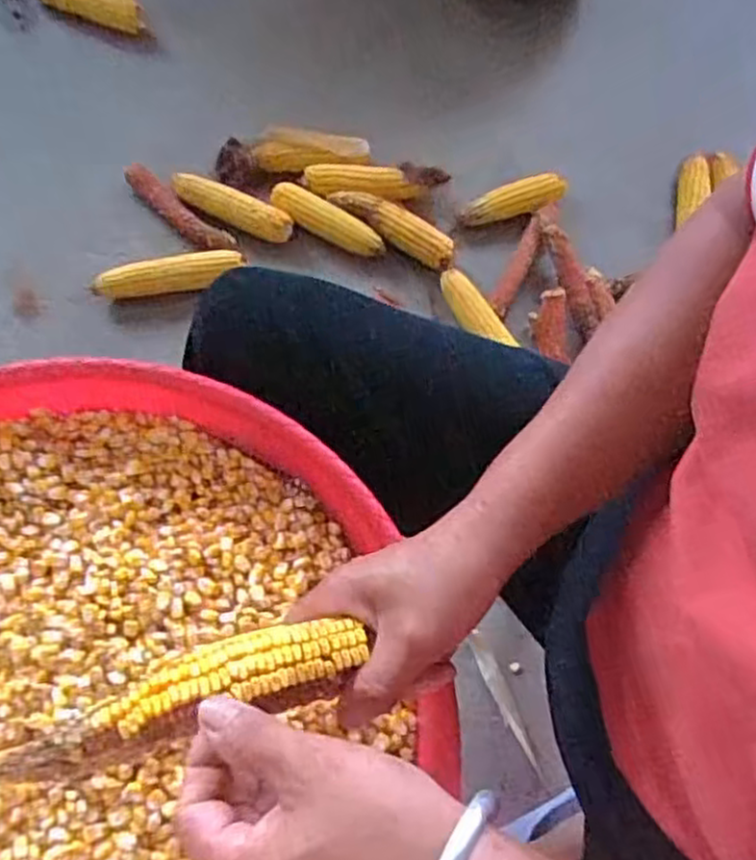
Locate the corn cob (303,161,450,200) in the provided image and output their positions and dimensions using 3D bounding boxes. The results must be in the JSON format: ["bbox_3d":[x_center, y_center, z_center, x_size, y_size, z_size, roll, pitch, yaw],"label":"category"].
[{"bbox_3d":[-0.001,-0.378,1.092,0.213,0.042,0.039,-4,65,-3],"label":"corn cob"}]

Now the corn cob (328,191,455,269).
[{"bbox_3d":[0.022,-0.304,1.058,0.202,0.043,0.044,34,69,13],"label":"corn cob"}]

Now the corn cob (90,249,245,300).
[{"bbox_3d":[-0.297,-0.220,1.012,0.210,0.036,0.043,-13,66,-7],"label":"corn cob"}]

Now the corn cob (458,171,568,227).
[{"bbox_3d":[0.206,-0.348,1.077,0.165,0.043,0.038,-13,66,-7],"label":"corn cob"}]

